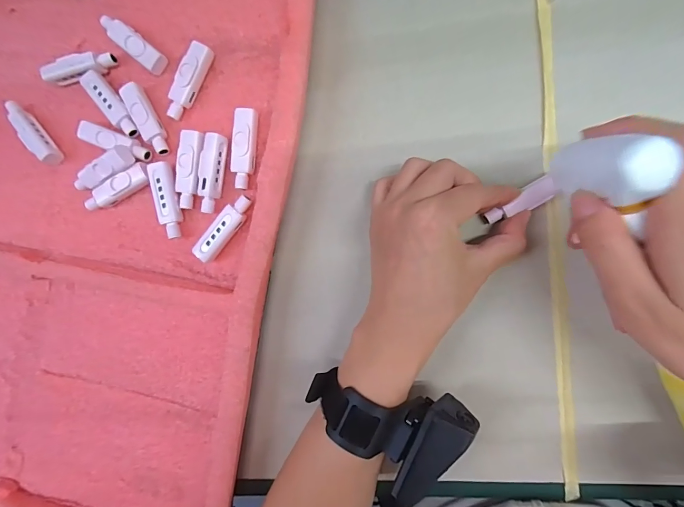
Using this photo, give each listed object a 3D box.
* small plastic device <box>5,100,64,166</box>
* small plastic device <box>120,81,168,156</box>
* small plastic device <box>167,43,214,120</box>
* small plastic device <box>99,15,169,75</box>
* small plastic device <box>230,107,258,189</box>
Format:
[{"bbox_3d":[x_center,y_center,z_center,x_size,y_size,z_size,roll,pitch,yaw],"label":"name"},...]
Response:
[{"bbox_3d":[-0.245,-0.096,0.282,0.014,0.019,0.057,-37,87,5],"label":"small plastic device"},{"bbox_3d":[-0.148,-0.102,0.270,0.015,0.011,0.060,-29,88,6],"label":"small plastic device"},{"bbox_3d":[-0.113,-0.126,0.263,0.015,0.013,0.056,25,93,5],"label":"small plastic device"},{"bbox_3d":[-0.157,-0.158,0.268,0.055,0.012,0.016,40,94,4],"label":"small plastic device"},{"bbox_3d":[-0.071,-0.075,0.257,0.016,0.013,0.056,4,91,6],"label":"small plastic device"}]

